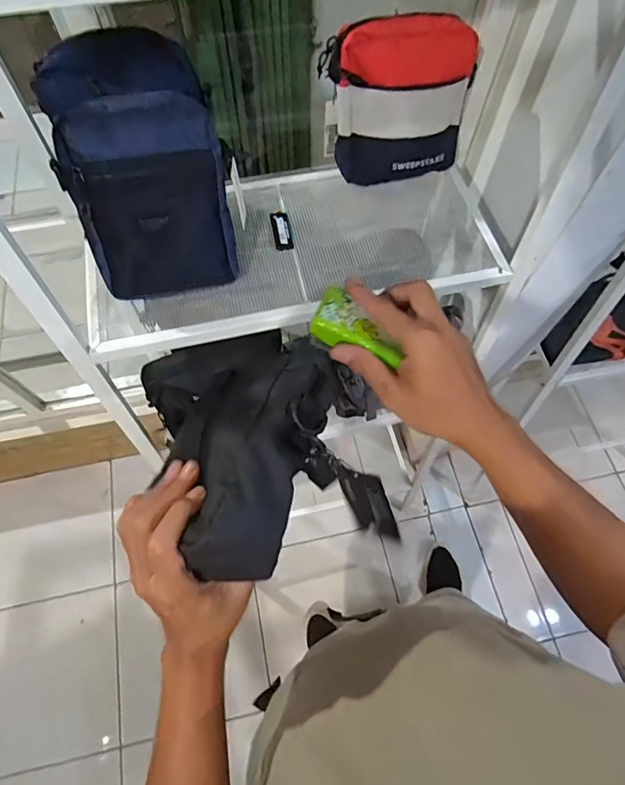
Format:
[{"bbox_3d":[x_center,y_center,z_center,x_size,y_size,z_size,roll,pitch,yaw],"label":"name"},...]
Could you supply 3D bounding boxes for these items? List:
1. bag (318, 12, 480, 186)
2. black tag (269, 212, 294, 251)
[{"bbox_3d":[0.108,-0.367,0.598,0.189,0.162,0.081,3,66,1],"label":"bag"},{"bbox_3d":[-0.042,-0.220,0.632,0.025,0.010,0.065,-11,66,-5],"label":"black tag"}]

